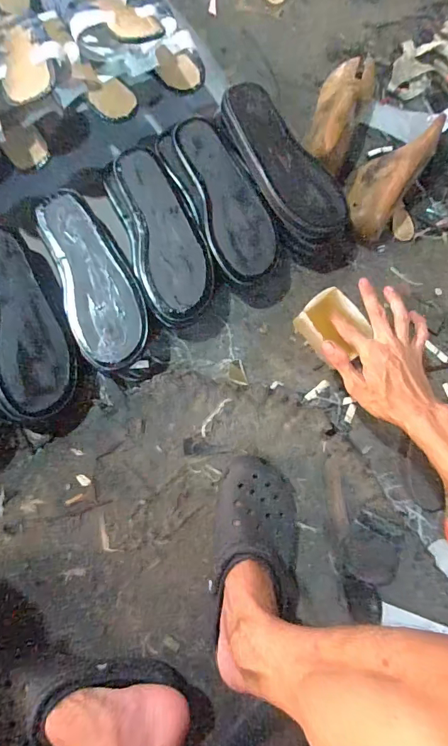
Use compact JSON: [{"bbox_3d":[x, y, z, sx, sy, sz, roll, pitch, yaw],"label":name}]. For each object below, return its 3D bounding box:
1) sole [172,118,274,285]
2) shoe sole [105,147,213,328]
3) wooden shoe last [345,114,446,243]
[{"bbox_3d":[0.006,-0.245,0.573,0.088,0.020,0.233,-20,86,-9],"label":"sole"},{"bbox_3d":[-0.085,-0.187,0.576,0.099,0.039,0.245,-18,85,-9],"label":"shoe sole"},{"bbox_3d":[0.257,-0.310,0.642,0.083,0.057,0.227,33,79,0],"label":"wooden shoe last"}]

